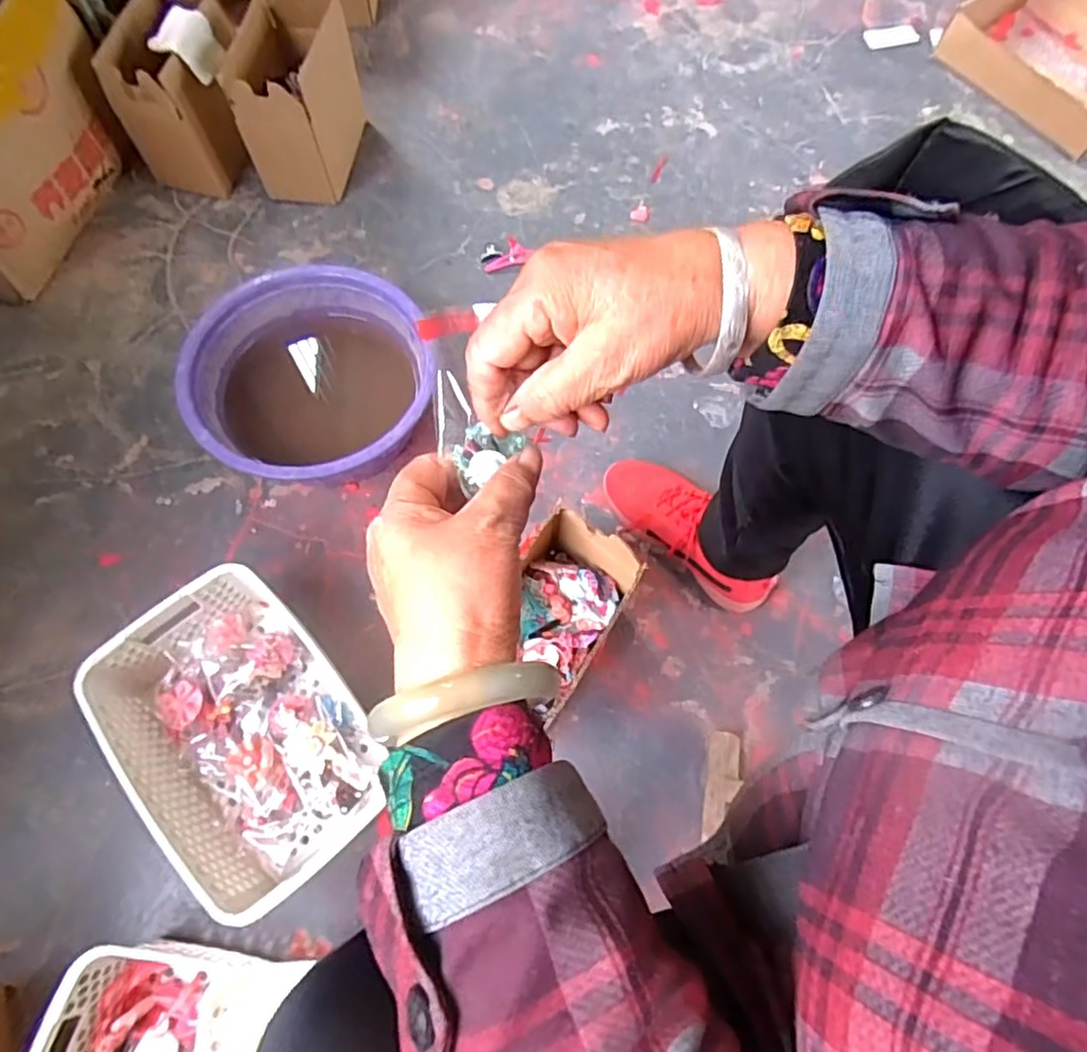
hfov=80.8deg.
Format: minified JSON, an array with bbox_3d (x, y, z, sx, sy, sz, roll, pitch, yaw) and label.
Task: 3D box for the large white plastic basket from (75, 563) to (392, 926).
[{"bbox_3d":[-0.295,0.211,0.644,0.188,0.110,0.291,-37,73,-15],"label":"large white plastic basket"}]

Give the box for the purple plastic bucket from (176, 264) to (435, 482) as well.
[{"bbox_3d":[-0.279,-0.167,0.794,0.272,0.119,0.280,1,68,-1],"label":"purple plastic bucket"}]

